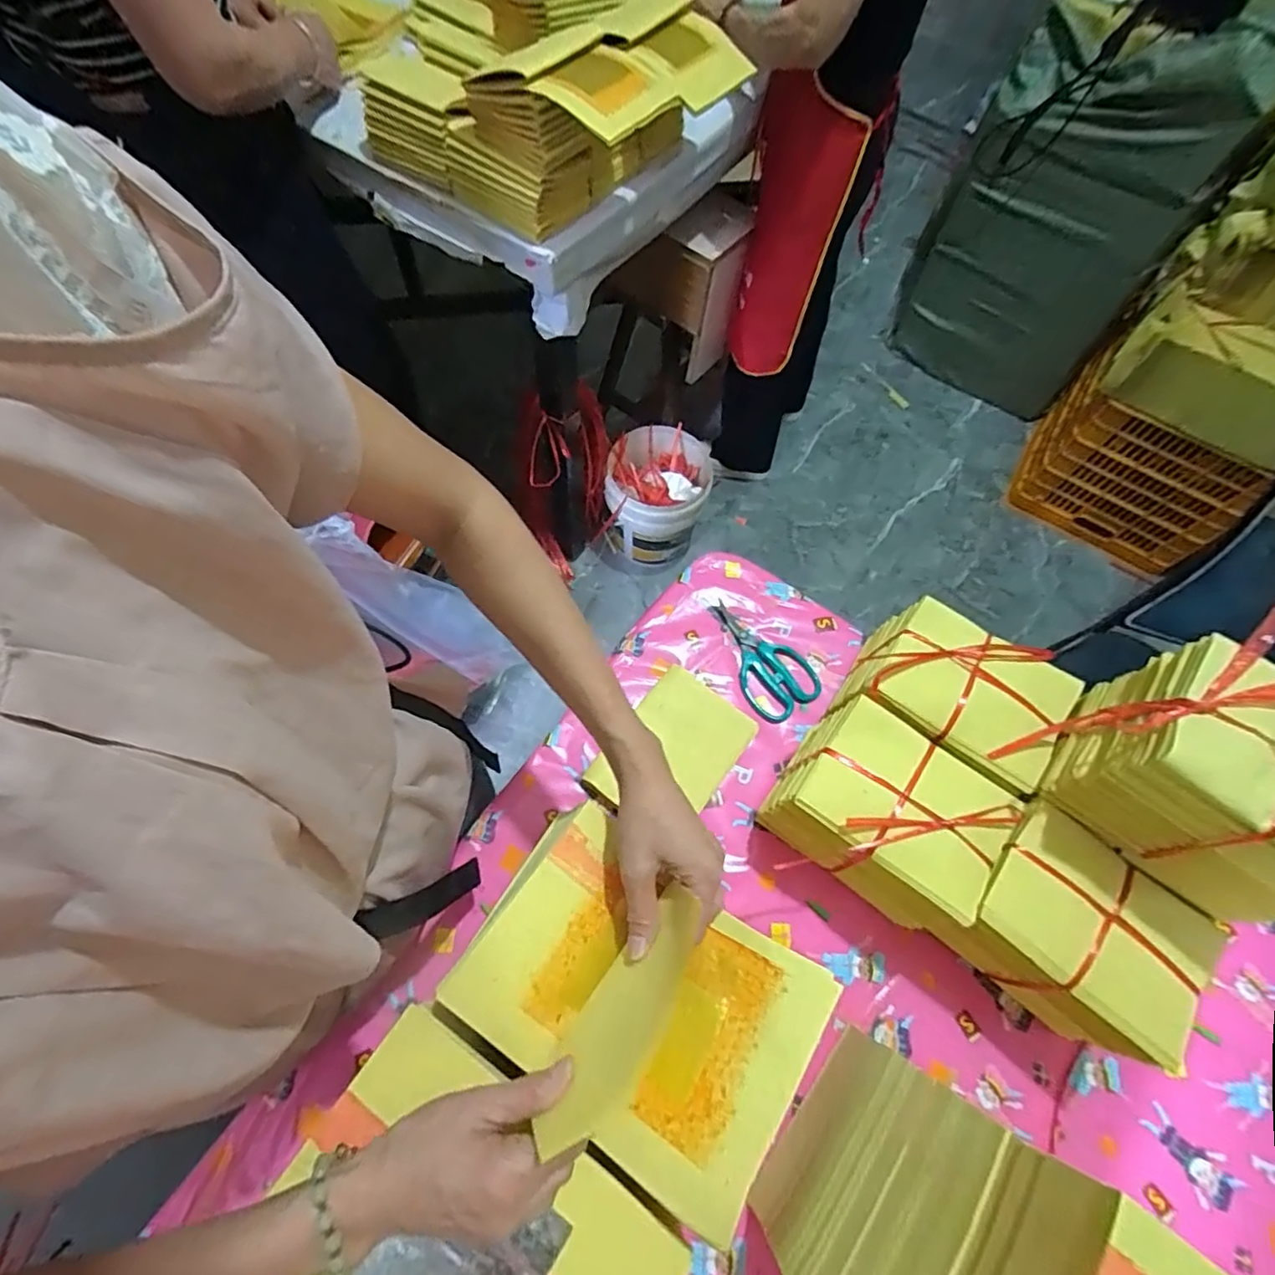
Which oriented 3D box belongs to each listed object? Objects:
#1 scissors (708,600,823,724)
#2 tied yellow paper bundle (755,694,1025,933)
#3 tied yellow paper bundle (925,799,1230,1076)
[{"bbox_3d":[0.139,0.020,0.686,0.087,0.009,0.150,-31,71,-15],"label":"scissors"},{"bbox_3d":[0.224,0.158,0.548,0.167,0.112,0.130,35,69,12],"label":"tied yellow paper bundle"},{"bbox_3d":[0.362,0.249,0.522,0.161,0.126,0.125,35,69,12],"label":"tied yellow paper bundle"}]

